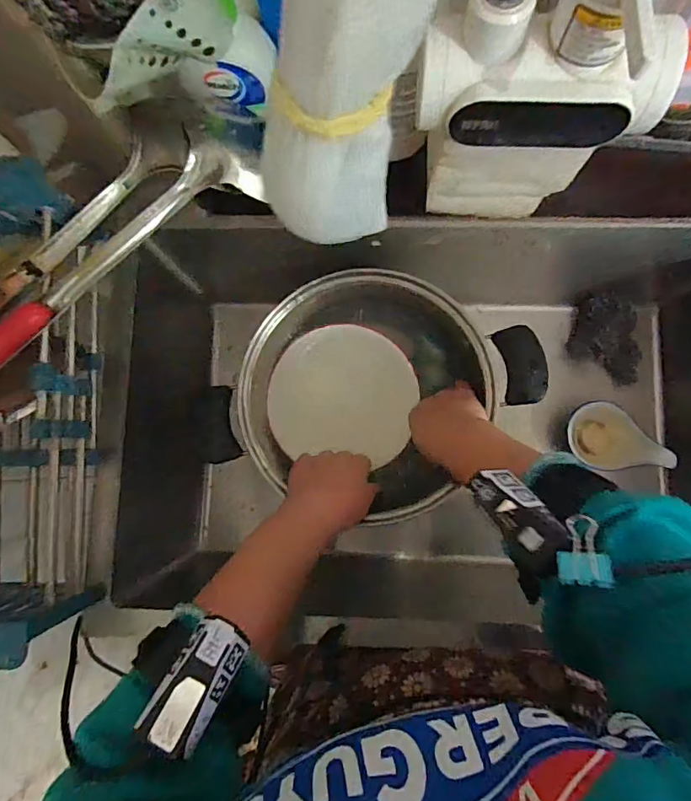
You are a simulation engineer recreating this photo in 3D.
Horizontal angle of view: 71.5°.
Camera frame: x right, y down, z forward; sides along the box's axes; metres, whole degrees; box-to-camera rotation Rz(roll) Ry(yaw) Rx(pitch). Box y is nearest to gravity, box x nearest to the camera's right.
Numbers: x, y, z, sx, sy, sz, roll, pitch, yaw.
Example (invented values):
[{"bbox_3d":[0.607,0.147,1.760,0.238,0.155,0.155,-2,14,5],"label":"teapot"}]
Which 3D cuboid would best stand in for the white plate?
[{"bbox_3d":[-0.004,-0.009,0.537,0.160,0.021,0.143,6,84,4],"label":"white plate"}]

